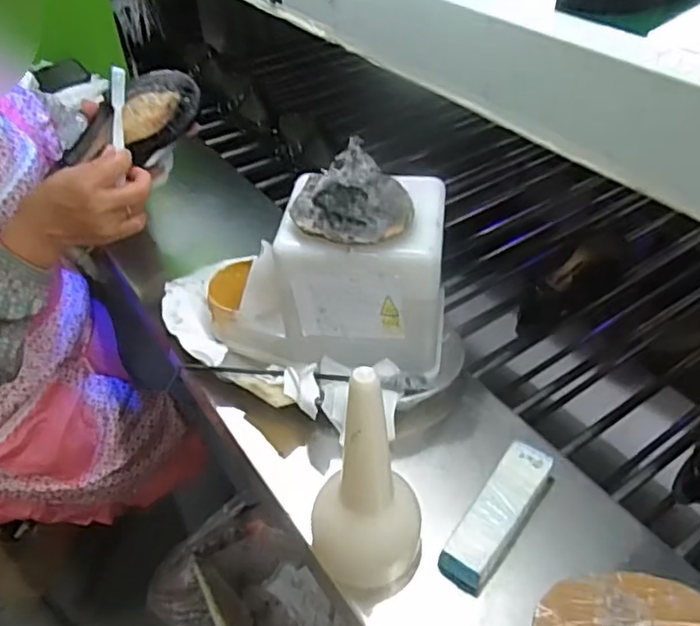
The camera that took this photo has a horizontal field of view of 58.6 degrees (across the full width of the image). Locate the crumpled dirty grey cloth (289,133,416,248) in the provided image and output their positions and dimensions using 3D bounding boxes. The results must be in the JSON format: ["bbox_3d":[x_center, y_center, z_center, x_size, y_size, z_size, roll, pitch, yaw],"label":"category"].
[{"bbox_3d":[0.001,-0.108,0.544,0.106,0.050,0.095,-3,44,1],"label":"crumpled dirty grey cloth"}]

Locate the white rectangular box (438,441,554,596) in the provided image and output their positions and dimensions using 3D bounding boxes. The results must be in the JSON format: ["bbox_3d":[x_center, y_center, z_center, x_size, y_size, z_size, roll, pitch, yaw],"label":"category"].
[{"bbox_3d":[0.125,0.167,0.523,0.041,0.028,0.136,26,51,27],"label":"white rectangular box"}]

